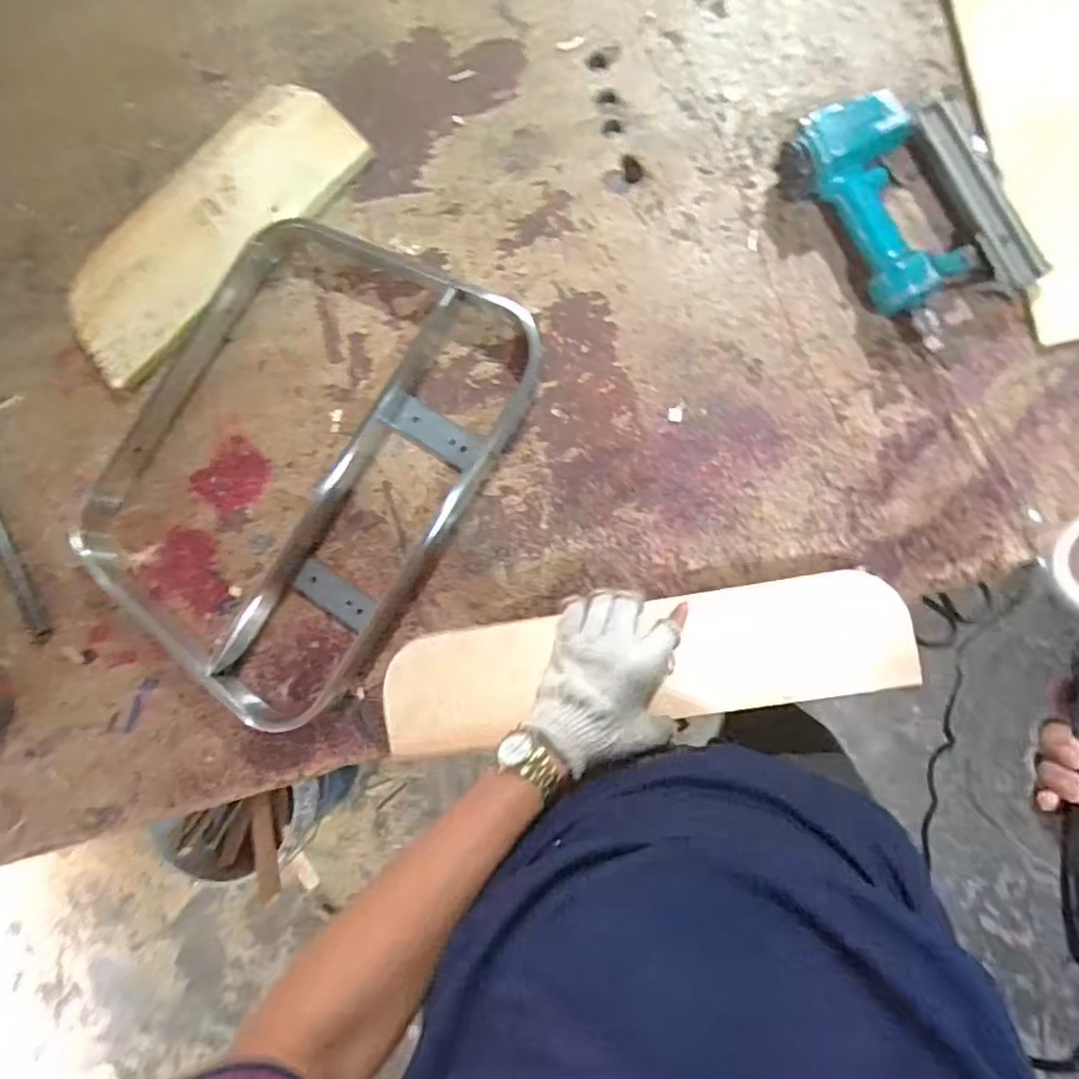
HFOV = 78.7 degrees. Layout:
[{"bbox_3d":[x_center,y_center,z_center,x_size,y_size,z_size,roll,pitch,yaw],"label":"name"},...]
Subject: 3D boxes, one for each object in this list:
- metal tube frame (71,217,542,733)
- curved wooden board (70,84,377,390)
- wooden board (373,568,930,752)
[{"bbox_3d":[-0.261,-0.081,0.659,0.368,0.056,0.489,31,90,9],"label":"metal tube frame"},{"bbox_3d":[-0.354,-0.333,0.702,0.142,0.024,0.366,44,92,9],"label":"curved wooden board"},{"bbox_3d":[0.088,0.106,0.561,0.440,0.026,0.106,-7,85,1],"label":"wooden board"}]

